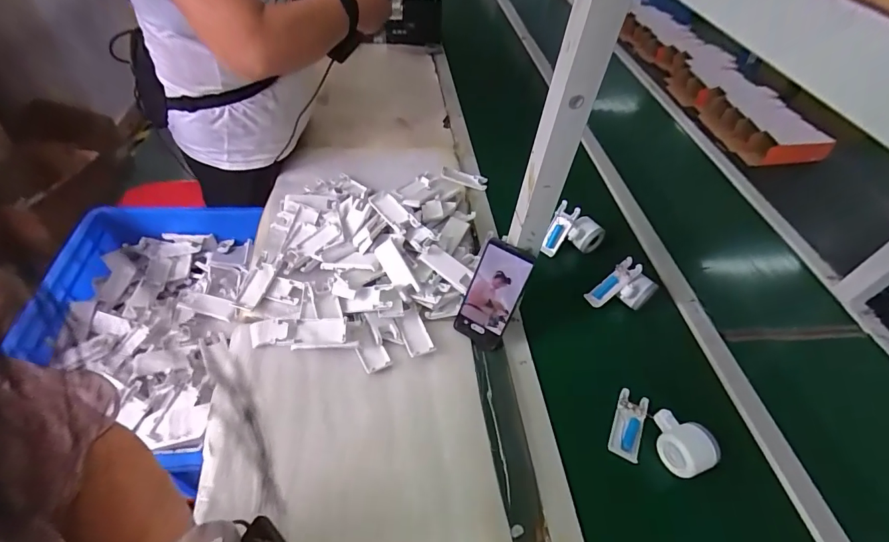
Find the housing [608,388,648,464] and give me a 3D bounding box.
[{"bbox_3d":[0.264,0.220,0.611,0.042,0.012,0.100,23,50,12],"label":"housing"}]

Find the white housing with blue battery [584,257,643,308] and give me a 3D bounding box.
[{"bbox_3d":[0.298,0.021,0.753,0.106,0.012,0.035,-44,57,8],"label":"white housing with blue battery"}]

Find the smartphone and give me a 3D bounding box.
[{"bbox_3d":[0.072,0.038,0.644,0.074,0.164,0.009,27,24,11],"label":"smartphone"}]

